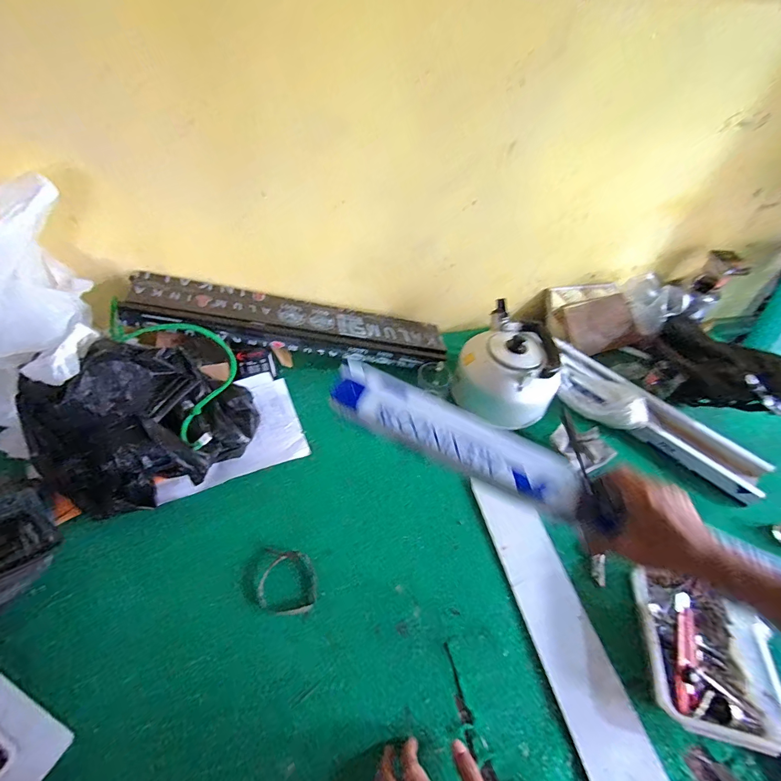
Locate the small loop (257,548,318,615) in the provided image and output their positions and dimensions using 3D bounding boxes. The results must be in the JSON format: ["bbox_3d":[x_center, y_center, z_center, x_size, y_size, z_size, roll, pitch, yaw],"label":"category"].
[{"bbox_3d":[-0.163,0.307,0.612,0.094,0.006,0.094,4,49,-2],"label":"small loop"}]

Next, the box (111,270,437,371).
[{"bbox_3d":[-0.187,-0.139,0.846,0.674,0.060,0.140,7,47,-21],"label":"box"}]

